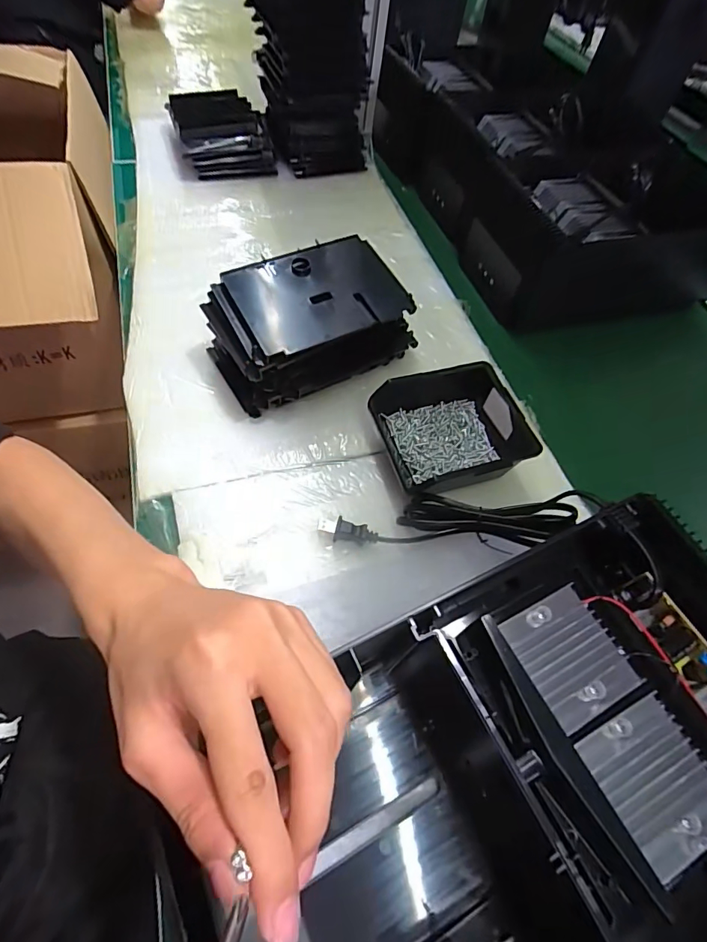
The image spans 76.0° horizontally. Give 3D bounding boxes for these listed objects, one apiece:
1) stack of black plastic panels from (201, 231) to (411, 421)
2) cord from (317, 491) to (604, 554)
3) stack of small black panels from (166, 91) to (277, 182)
[{"bbox_3d":[-0.046,-0.159,0.499,0.208,0.096,0.143,-29,65,-20],"label":"stack of black plastic panels"},{"bbox_3d":[0.086,0.043,0.404,0.230,0.034,0.047,-5,58,14],"label":"cord"},{"bbox_3d":[-0.216,-0.550,0.740,0.144,0.064,0.163,-12,60,-12],"label":"stack of small black panels"}]

